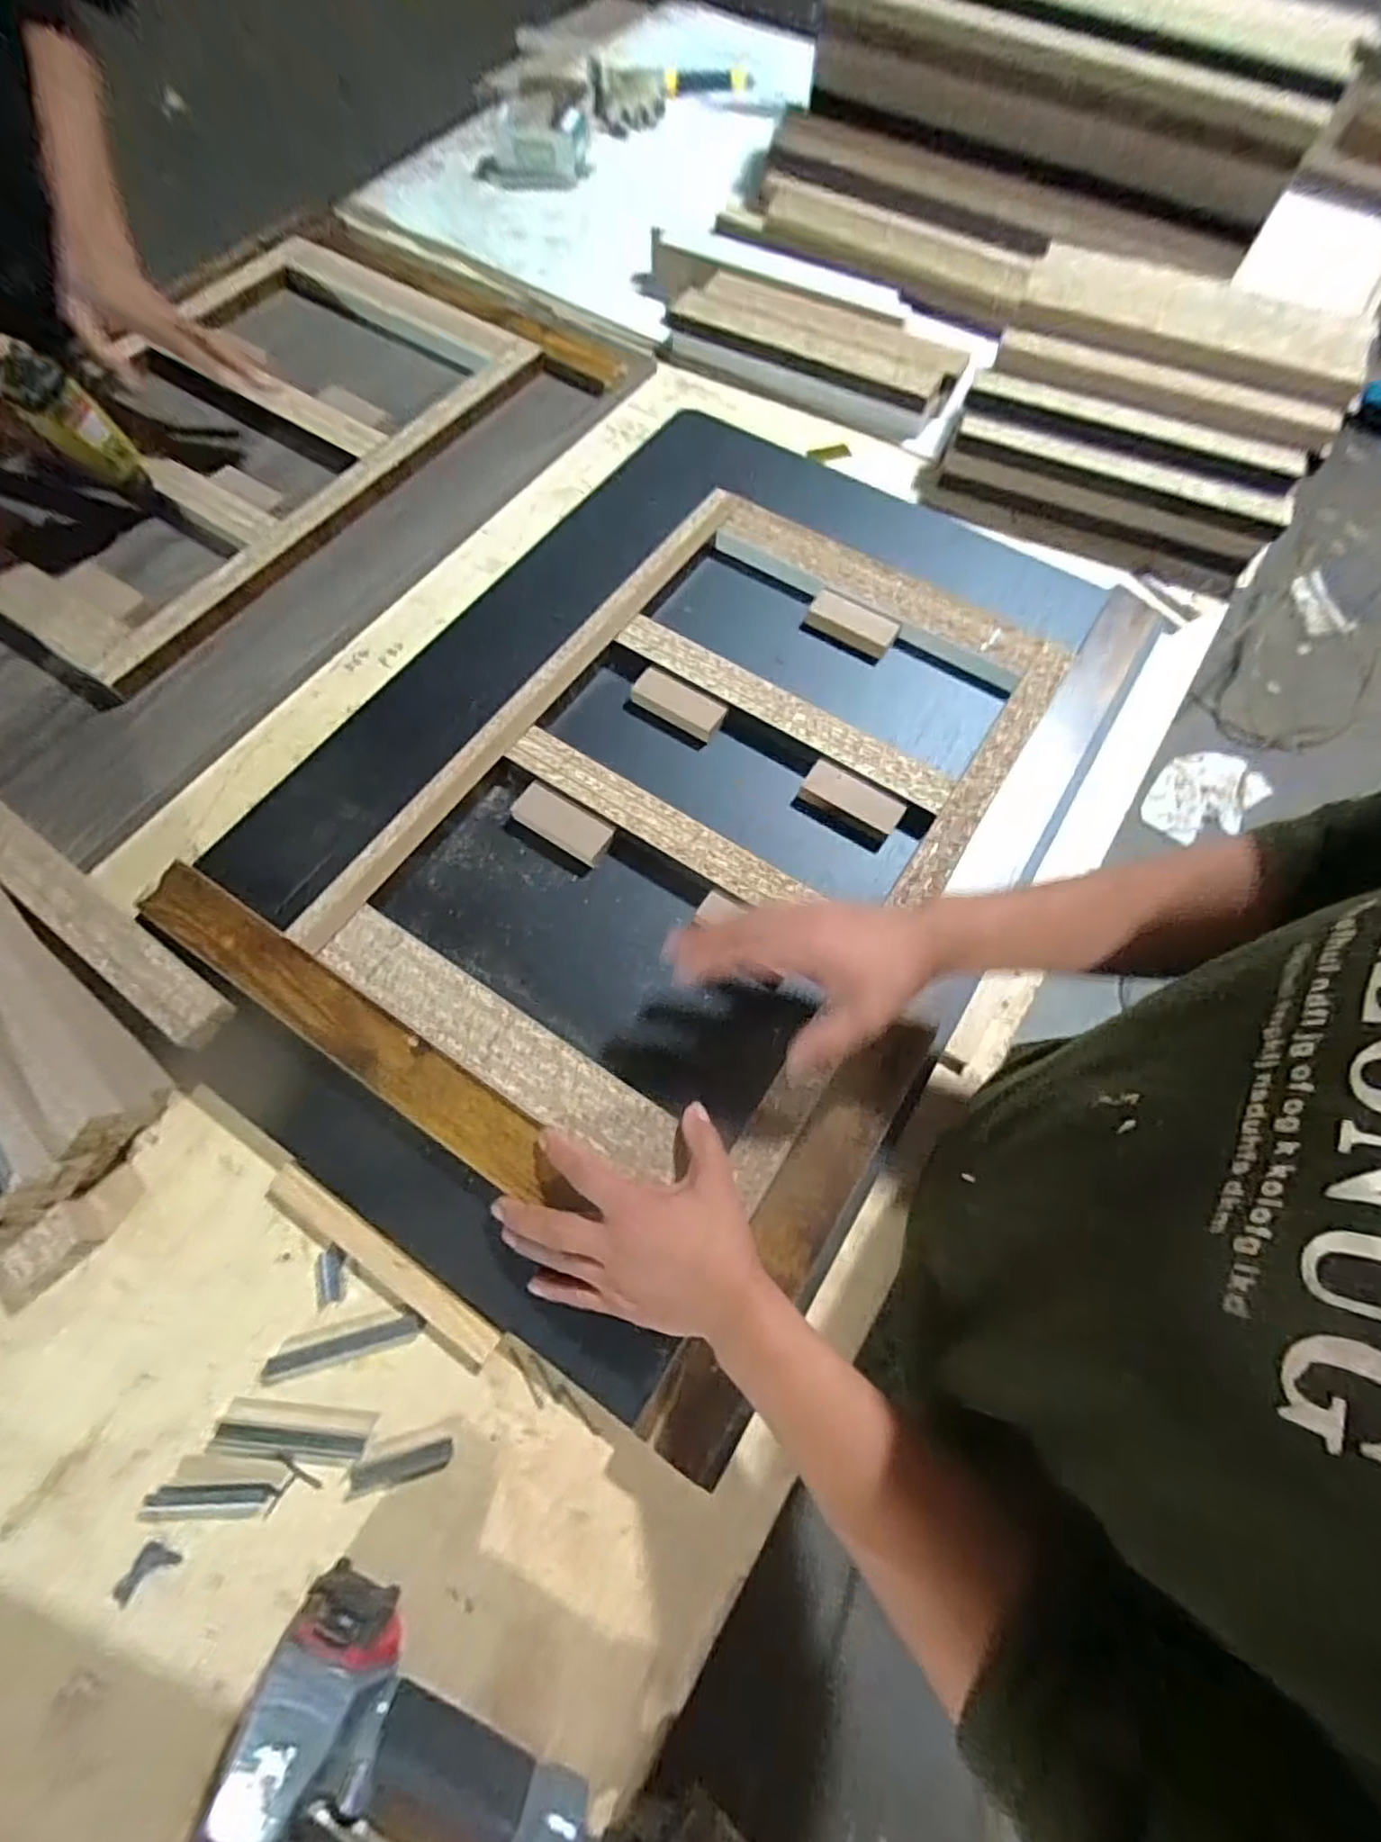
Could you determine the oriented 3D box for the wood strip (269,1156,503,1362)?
[{"bbox_3d":[-0.196,0.213,0.437,0.178,0.008,0.021,32,73,11],"label":"wood strip"}]

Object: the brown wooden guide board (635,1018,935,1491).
[{"bbox_3d":[0.068,0.185,0.435,0.050,0.029,0.291,30,72,11],"label":"brown wooden guide board"}]

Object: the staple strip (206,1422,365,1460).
[{"bbox_3d":[-0.237,0.307,0.405,0.087,0.005,0.014,6,69,2],"label":"staple strip"}]

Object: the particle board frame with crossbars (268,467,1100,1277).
[{"bbox_3d":[0.027,-0.111,0.551,0.378,0.036,0.573,32,73,11],"label":"particle board frame with crossbars"}]

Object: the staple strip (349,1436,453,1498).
[{"bbox_3d":[-0.168,0.315,0.399,0.059,0.004,0.015,-15,70,-5],"label":"staple strip"}]

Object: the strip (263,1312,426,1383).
[{"bbox_3d":[-0.212,0.260,0.422,0.096,0.004,0.014,-15,70,-6],"label":"strip"}]

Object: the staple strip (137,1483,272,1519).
[{"bbox_3d":[-0.277,0.330,0.392,0.068,0.004,0.016,0,69,0],"label":"staple strip"}]

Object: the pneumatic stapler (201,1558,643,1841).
[{"bbox_3d":[-0.116,0.439,0.325,0.224,0.051,0.120,26,71,9],"label":"pneumatic stapler"}]

